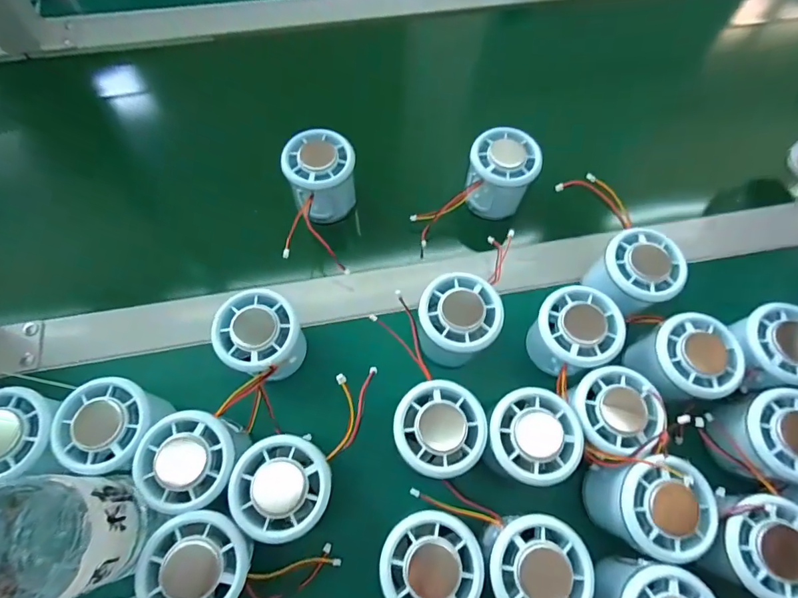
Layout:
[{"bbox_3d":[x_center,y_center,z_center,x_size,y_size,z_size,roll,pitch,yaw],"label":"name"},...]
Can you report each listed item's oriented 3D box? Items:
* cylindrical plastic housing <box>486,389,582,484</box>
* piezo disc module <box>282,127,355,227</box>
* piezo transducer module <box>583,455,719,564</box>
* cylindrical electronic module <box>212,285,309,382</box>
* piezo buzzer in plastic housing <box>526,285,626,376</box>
[{"bbox_3d":[0.084,0.095,0.304,0.055,0.057,0.055,1,67,-2],"label":"cylindrical plastic housing"},{"bbox_3d":[-0.064,-0.101,0.376,0.054,0.050,0.057,-19,69,-10],"label":"piezo disc module"},{"bbox_3d":[0.155,0.129,0.284,0.059,0.050,0.056,16,67,4],"label":"piezo transducer module"},{"bbox_3d":[-0.096,0.029,0.321,0.053,0.052,0.053,1,67,-2],"label":"cylindrical electronic module"},{"bbox_3d":[0.122,0.028,0.333,0.059,0.058,0.054,-24,70,-12],"label":"piezo buzzer in plastic housing"}]

